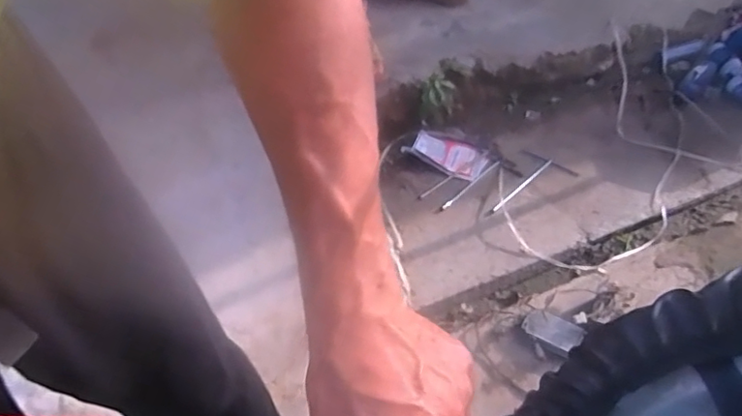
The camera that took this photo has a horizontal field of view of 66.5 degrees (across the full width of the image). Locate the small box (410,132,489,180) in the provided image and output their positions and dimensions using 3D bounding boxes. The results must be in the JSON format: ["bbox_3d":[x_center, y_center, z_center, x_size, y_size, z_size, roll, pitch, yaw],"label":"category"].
[{"bbox_3d":[0.236,-0.165,1.687,0.222,0.030,0.120,29,54,30],"label":"small box"}]

